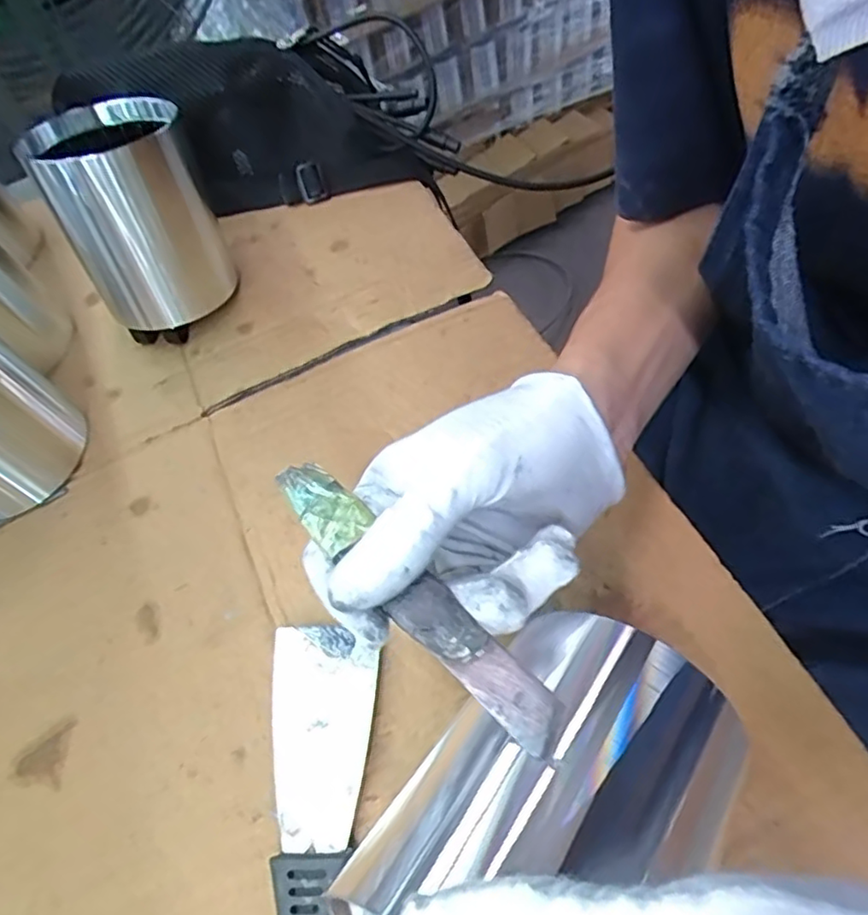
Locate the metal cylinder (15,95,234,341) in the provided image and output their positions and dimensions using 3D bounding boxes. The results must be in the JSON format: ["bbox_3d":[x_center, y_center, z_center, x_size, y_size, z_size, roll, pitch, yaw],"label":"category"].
[{"bbox_3d":[-0.187,-0.152,0.394,0.094,0.107,0.097,-33,59,-11],"label":"metal cylinder"}]

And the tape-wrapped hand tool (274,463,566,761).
[{"bbox_3d":[-0.012,0.041,0.212,0.020,0.004,0.140,-40,53,-17],"label":"tape-wrapped hand tool"}]

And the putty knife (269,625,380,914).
[{"bbox_3d":[-0.043,0.158,0.244,0.044,0.015,0.185,-9,58,6],"label":"putty knife"}]

